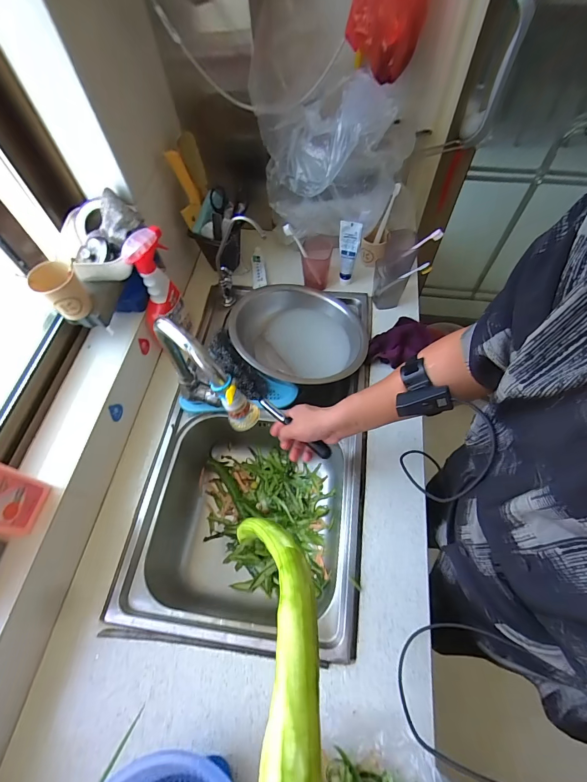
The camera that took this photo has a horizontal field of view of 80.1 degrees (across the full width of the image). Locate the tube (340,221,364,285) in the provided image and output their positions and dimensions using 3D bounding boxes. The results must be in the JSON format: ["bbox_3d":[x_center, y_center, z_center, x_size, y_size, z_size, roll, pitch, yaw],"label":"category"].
[{"bbox_3d":[0.130,-0.325,0.839,0.048,0.174,0.024,9,62,7],"label":"tube"}]

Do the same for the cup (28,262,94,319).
[{"bbox_3d":[-0.401,-0.173,0.611,0.069,0.075,0.062,38,69,20],"label":"cup"}]

